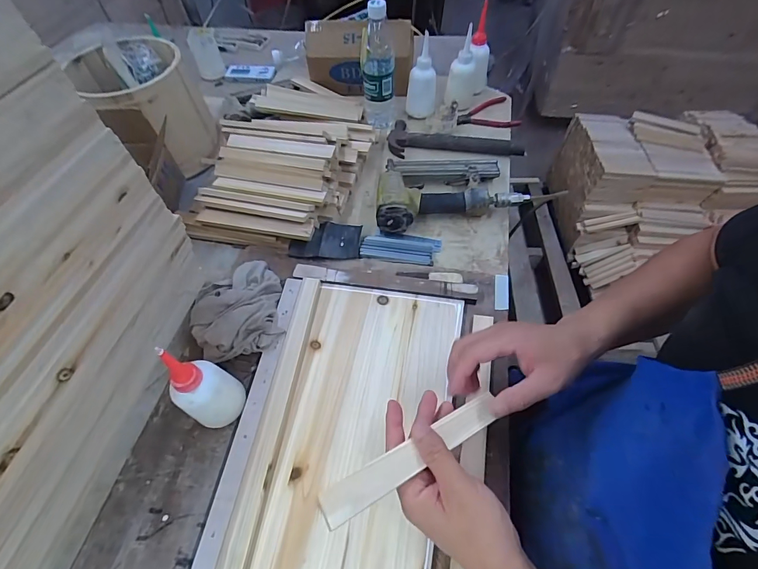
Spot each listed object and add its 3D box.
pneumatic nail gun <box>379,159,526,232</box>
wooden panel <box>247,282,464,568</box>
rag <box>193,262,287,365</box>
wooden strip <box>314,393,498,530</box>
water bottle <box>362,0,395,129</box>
[{"bbox_3d":[0.124,-0.177,0.654,0.259,0.047,0.157,-4,56,-1],"label":"pneumatic nail gun"},{"bbox_3d":[-0.025,0.185,0.439,0.197,0.008,0.421,8,57,8],"label":"wooden panel"},{"bbox_3d":[-0.208,0.027,0.530,0.124,0.044,0.153,-16,57,-8],"label":"rag"},{"bbox_3d":[0.037,0.149,0.331,0.193,0.011,0.027,-18,56,-30],"label":"wooden strip"},{"bbox_3d":[-0.001,-0.432,0.735,0.067,0.225,0.068,-2,55,2],"label":"water bottle"}]

